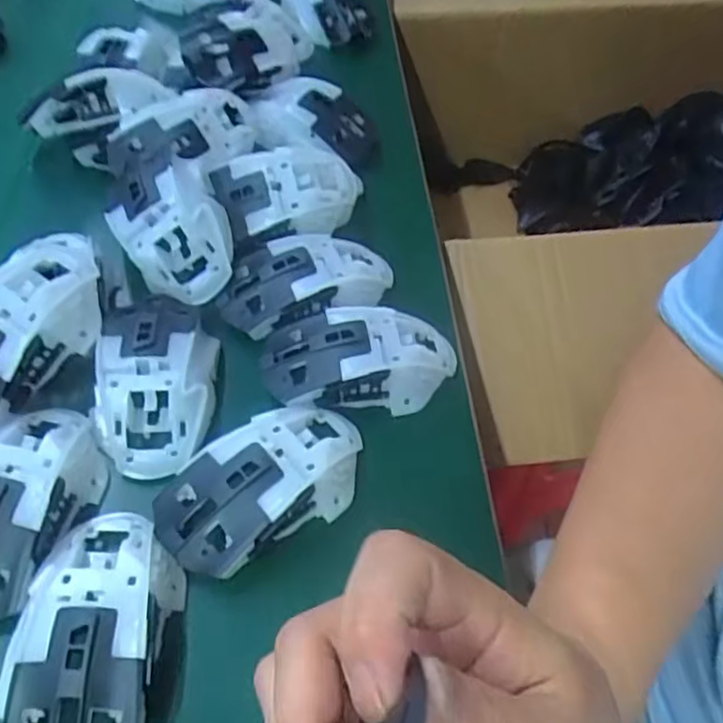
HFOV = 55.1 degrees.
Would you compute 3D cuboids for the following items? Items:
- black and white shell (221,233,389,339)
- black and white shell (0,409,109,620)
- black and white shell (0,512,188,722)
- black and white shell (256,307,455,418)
[{"bbox_3d":[-0.035,-0.054,0.442,0.110,0.028,0.059,-15,55,-13],"label":"black and white shell"},{"bbox_3d":[-0.171,0.069,0.339,0.056,0.032,0.114,15,53,11],"label":"black and white shell"},{"bbox_3d":[-0.119,0.116,0.304,0.063,0.028,0.114,3,51,2],"label":"black and white shell"},{"bbox_3d":[-0.001,-0.007,0.413,0.117,0.034,0.068,-5,53,-5],"label":"black and white shell"}]

